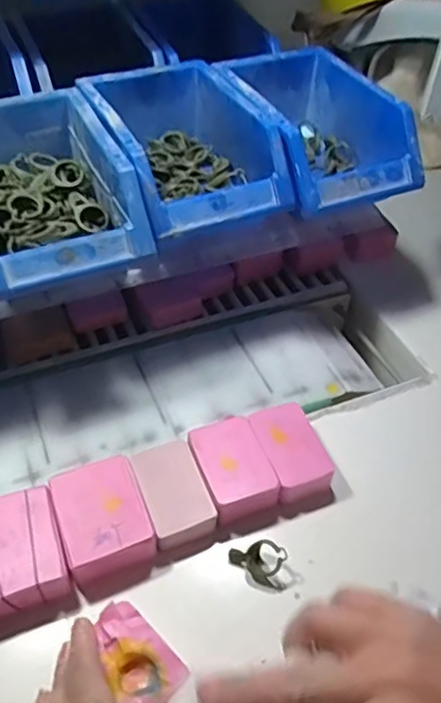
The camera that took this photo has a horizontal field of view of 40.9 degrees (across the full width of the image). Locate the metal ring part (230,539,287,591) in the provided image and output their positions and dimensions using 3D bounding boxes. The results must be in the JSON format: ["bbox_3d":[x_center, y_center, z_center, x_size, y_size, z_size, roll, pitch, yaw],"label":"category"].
[{"bbox_3d":[0.028,0.142,0.403,0.042,0.022,0.022,28,52,19],"label":"metal ring part"}]

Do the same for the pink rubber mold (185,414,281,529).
[{"bbox_3d":[0.010,0.087,0.439,0.049,0.026,0.071,-15,51,-17],"label":"pink rubber mold"}]

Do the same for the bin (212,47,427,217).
[{"bbox_3d":[0.083,-0.198,0.535,0.119,0.072,0.180,-20,50,-20],"label":"bin"}]

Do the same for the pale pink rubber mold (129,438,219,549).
[{"bbox_3d":[-0.035,0.102,0.435,0.044,0.018,0.076,-16,52,-18],"label":"pale pink rubber mold"}]

